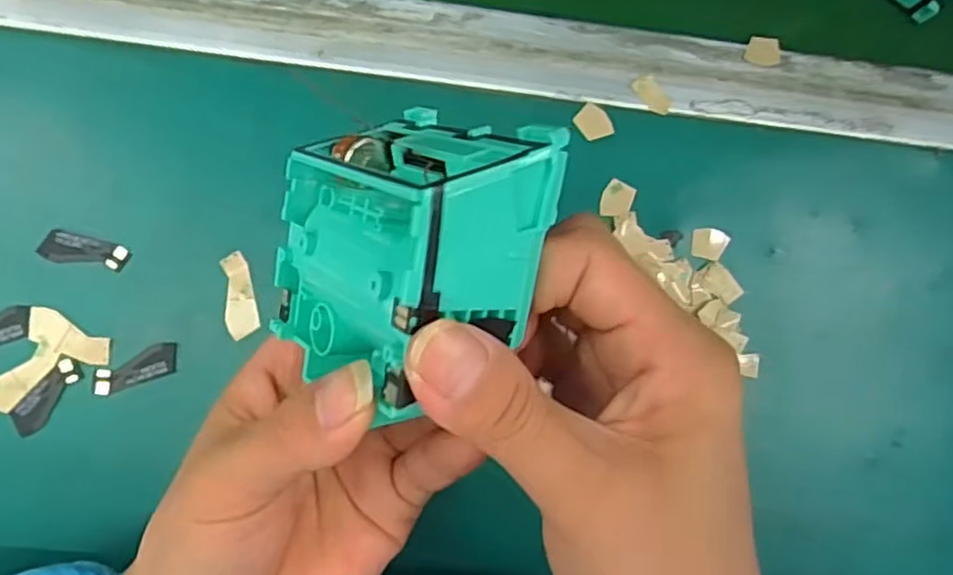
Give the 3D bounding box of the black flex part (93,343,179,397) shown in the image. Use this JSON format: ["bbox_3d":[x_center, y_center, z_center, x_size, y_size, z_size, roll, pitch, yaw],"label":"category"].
[{"bbox_3d":[-0.147,0.036,0.302,0.037,0.004,0.013,-20,89,-5],"label":"black flex part"}]

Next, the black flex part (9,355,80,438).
[{"bbox_3d":[-0.183,0.046,0.298,0.013,0.004,0.036,40,85,-2],"label":"black flex part"}]

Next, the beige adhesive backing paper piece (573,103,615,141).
[{"bbox_3d":[0.054,-0.076,0.323,0.015,0.004,0.017,-40,91,-5],"label":"beige adhesive backing paper piece"}]

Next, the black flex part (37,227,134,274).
[{"bbox_3d":[-0.169,-0.016,0.302,0.037,0.004,0.014,13,86,-4],"label":"black flex part"}]

